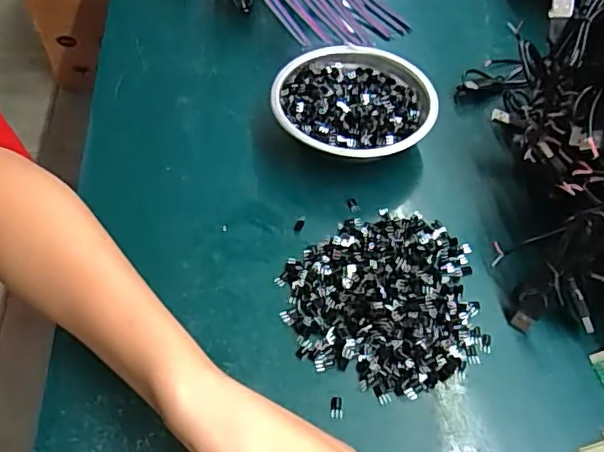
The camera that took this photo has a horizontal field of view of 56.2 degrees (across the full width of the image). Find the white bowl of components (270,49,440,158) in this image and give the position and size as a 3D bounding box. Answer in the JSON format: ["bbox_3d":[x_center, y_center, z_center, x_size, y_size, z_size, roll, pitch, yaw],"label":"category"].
[{"bbox_3d":[0.041,-0.093,0.456,0.125,0.041,0.123,0,52,0],"label":"white bowl of components"}]

